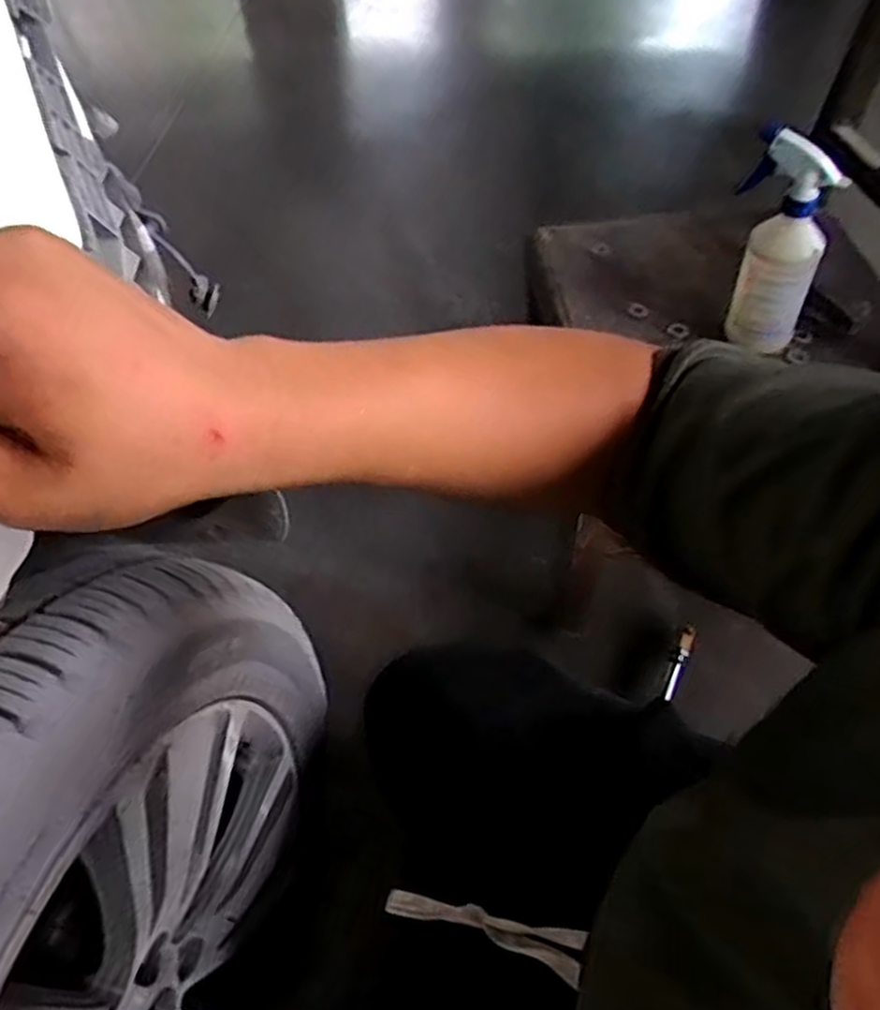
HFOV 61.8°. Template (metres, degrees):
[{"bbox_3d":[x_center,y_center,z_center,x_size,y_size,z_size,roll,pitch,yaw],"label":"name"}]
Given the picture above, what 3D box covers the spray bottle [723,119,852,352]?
[{"bbox_3d":[0.336,-0.265,0.738,0.084,0.207,0.067,10,55,13],"label":"spray bottle"}]

